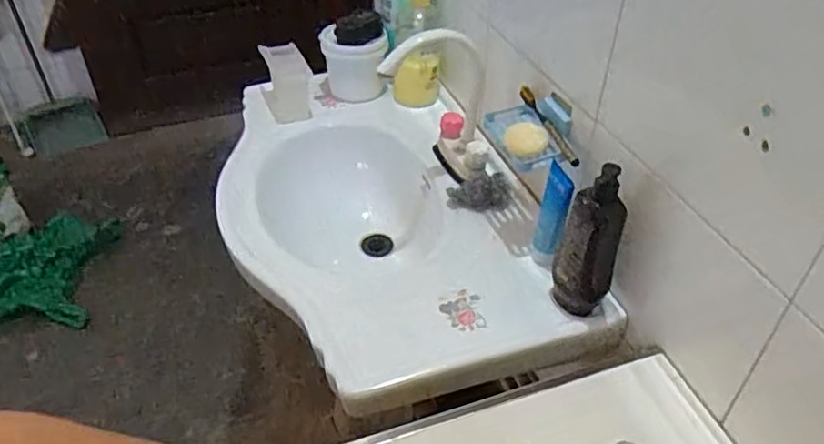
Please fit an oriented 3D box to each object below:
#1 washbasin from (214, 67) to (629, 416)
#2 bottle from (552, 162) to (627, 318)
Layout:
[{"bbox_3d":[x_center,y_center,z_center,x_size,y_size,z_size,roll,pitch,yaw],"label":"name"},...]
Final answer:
[{"bbox_3d":[-0.067,0.013,1.073,0.450,0.162,0.755,-14,43,-16],"label":"washbasin"},{"bbox_3d":[0.223,0.022,0.798,0.070,0.207,0.058,14,43,15],"label":"bottle"}]

